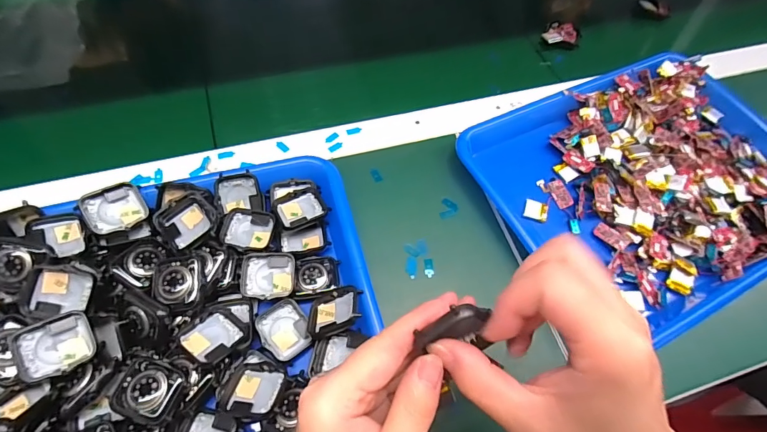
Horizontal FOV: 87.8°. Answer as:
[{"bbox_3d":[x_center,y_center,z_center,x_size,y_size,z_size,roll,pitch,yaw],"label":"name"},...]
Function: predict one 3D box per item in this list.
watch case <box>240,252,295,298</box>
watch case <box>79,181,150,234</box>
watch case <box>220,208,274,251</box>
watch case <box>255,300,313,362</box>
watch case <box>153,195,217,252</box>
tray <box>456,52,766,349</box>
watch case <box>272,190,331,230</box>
[{"bbox_3d":[-0.094,0.049,0.327,0.042,0.011,0.036,-4,62,-6],"label":"watch case"},{"bbox_3d":[-0.220,-0.006,0.326,0.042,0.010,0.037,-25,90,-32],"label":"watch case"},{"bbox_3d":[-0.117,0.012,0.343,0.043,0.009,0.039,3,62,-2],"label":"watch case"},{"bbox_3d":[-0.078,0.090,0.314,0.034,0.013,0.041,-36,70,-20],"label":"watch case"},{"bbox_3d":[-0.160,0.004,0.326,0.040,0.018,0.044,-38,70,-21],"label":"watch case"},{"bbox_3d":[0.269,-0.039,0.407,0.325,0.037,0.248,-25,66,-16],"label":"tray"},{"bbox_3d":[-0.075,-0.005,0.361,0.043,0.014,0.032,-24,66,-16],"label":"watch case"}]

